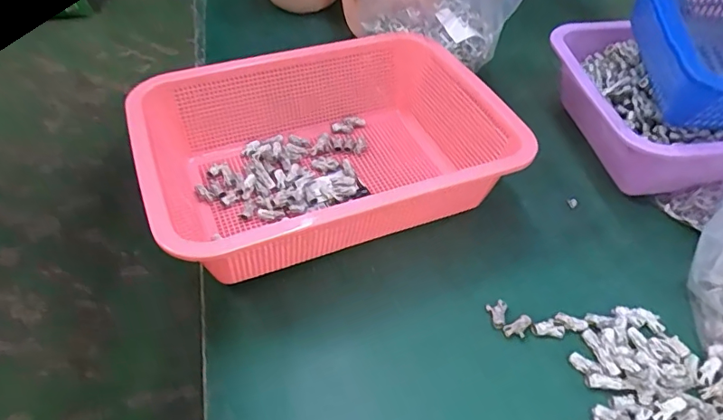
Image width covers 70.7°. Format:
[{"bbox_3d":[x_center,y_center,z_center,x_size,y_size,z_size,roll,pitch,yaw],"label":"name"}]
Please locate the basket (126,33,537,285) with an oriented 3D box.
[{"bbox_3d":[-0.028,-0.050,0.445,0.296,0.089,0.211,-18,48,-17],"label":"basket"}]

